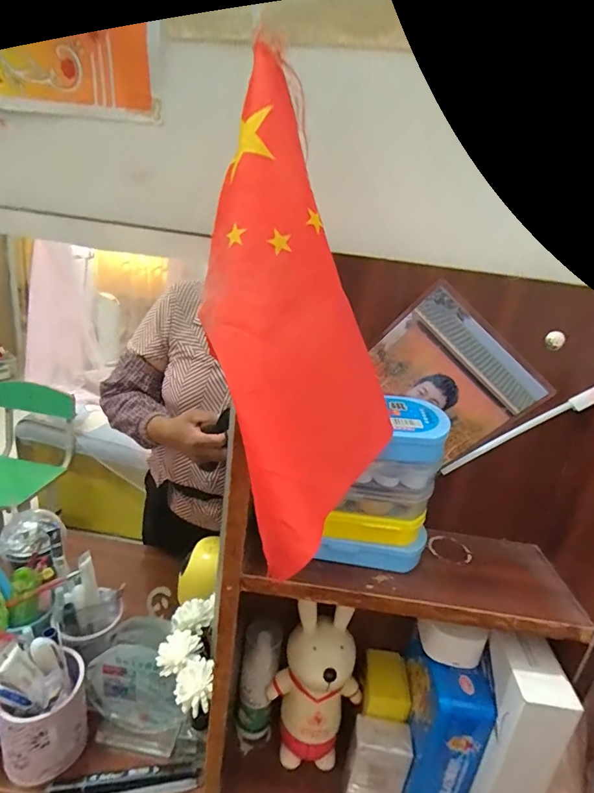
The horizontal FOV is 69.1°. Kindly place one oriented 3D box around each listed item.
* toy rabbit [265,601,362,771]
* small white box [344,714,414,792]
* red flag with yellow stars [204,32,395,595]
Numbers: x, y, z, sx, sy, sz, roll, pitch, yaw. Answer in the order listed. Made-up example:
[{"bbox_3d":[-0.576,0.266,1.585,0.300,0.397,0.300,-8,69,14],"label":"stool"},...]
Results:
[{"bbox_3d":[0.018,0.302,0.448,0.072,0.176,0.061,21,24,32],"label":"toy rabbit"},{"bbox_3d":[0.076,0.366,0.427,0.056,0.093,0.029,11,20,9],"label":"small white box"},{"bbox_3d":[0.001,-0.054,0.282,0.108,0.297,0.042,-7,-2,-35],"label":"red flag with yellow stars"}]

